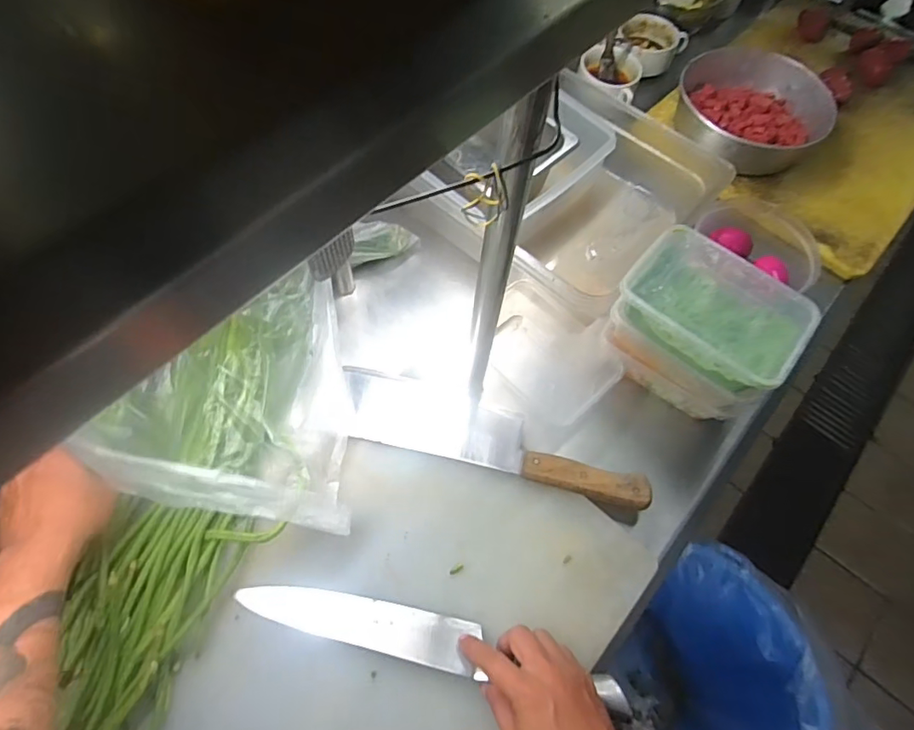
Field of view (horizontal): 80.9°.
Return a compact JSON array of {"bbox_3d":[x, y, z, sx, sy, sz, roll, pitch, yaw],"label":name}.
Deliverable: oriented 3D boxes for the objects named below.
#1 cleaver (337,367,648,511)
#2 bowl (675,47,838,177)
[{"bbox_3d":[0.037,0.074,0.590,0.338,0.020,0.088,14,63,4],"label":"cleaver"},{"bbox_3d":[0.437,-0.360,0.797,0.211,0.082,0.220,1,63,-2],"label":"bowl"}]

